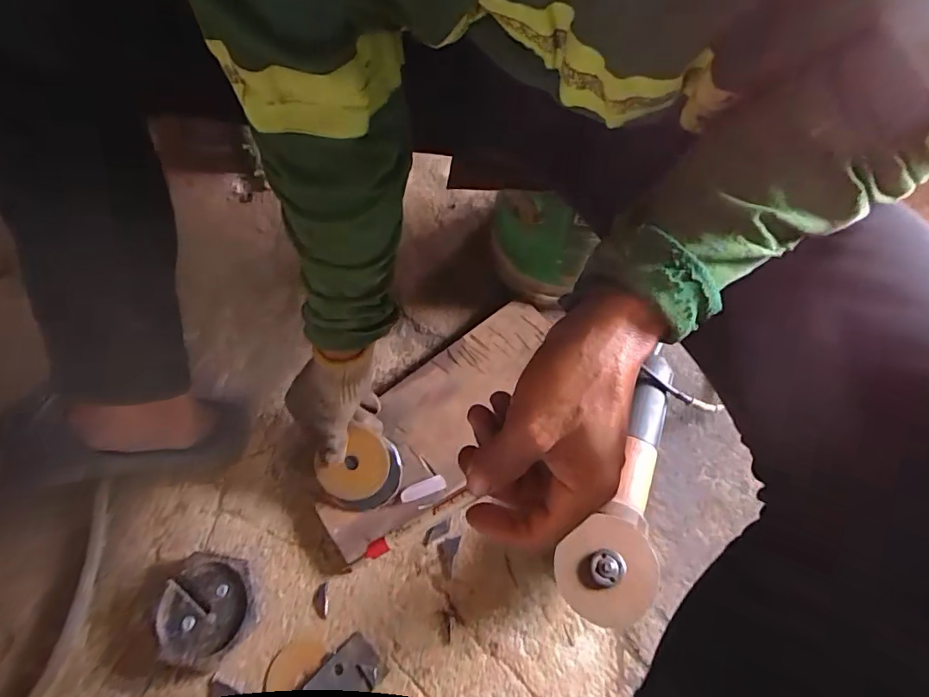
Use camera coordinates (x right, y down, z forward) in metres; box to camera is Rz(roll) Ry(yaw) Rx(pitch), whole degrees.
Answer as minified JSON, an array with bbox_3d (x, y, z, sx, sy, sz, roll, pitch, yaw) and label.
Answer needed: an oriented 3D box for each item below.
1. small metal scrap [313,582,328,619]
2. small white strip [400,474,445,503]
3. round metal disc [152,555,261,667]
[{"bbox_3d":[-0.146,0.255,0.510,0.014,0.004,0.032,-10,64,-2],"label":"small metal scrap"},{"bbox_3d":[-0.044,0.149,0.537,0.048,0.004,0.017,-20,65,-7],"label":"small white strip"},{"bbox_3d":[-0.248,0.256,0.498,0.091,0.031,0.092,-1,64,2],"label":"round metal disc"}]

